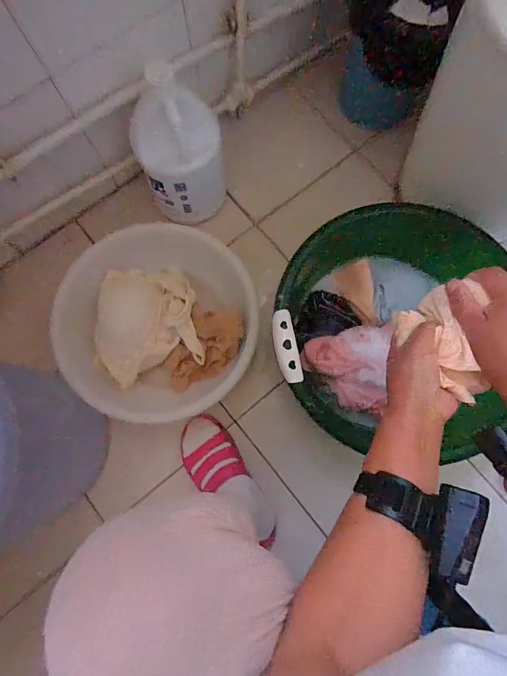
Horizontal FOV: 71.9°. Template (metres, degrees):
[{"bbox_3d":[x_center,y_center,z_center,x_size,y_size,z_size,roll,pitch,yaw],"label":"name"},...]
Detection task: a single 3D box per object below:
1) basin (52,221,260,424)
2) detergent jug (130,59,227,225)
[{"bbox_3d":[-0.199,-0.035,0.701,0.416,0.113,0.386,38,81,8],"label":"basin"},{"bbox_3d":[-0.140,-0.334,0.666,0.155,0.263,0.134,0,78,1],"label":"detergent jug"}]

